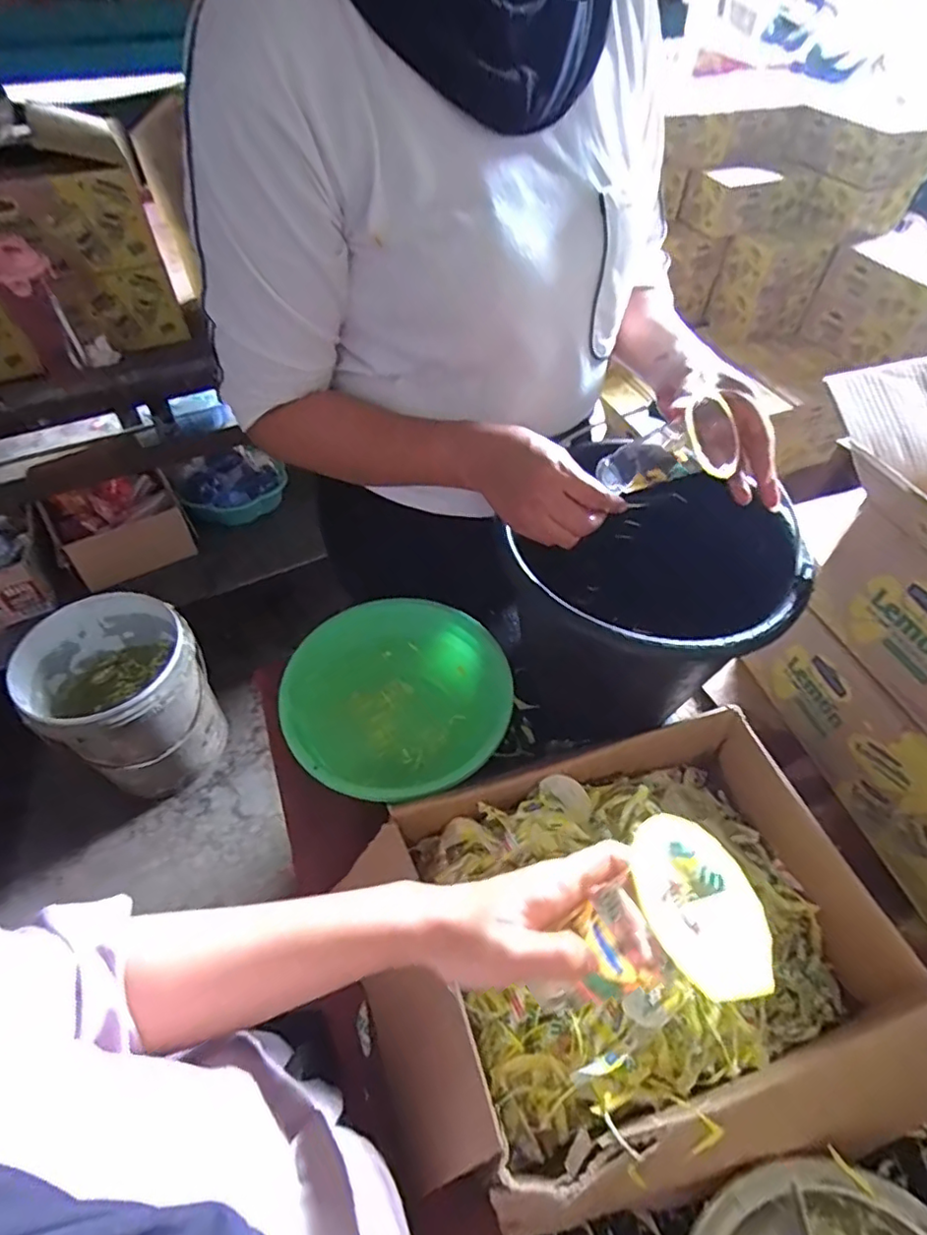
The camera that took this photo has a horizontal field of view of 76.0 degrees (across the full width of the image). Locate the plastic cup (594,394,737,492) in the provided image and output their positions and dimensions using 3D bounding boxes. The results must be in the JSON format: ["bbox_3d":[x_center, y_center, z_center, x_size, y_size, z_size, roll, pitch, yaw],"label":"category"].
[{"bbox_3d":[0.178,-0.148,0.545,0.120,0.061,0.057,-8,32,53],"label":"plastic cup"}]

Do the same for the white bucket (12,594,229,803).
[{"bbox_3d":[-0.690,0.176,1.251,0.300,0.355,0.310,0,51,-1],"label":"white bucket"}]

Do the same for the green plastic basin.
[{"bbox_3d":[-0.071,0.089,0.642,0.223,0.075,0.229,0,51,-1],"label":"green plastic basin"}]

